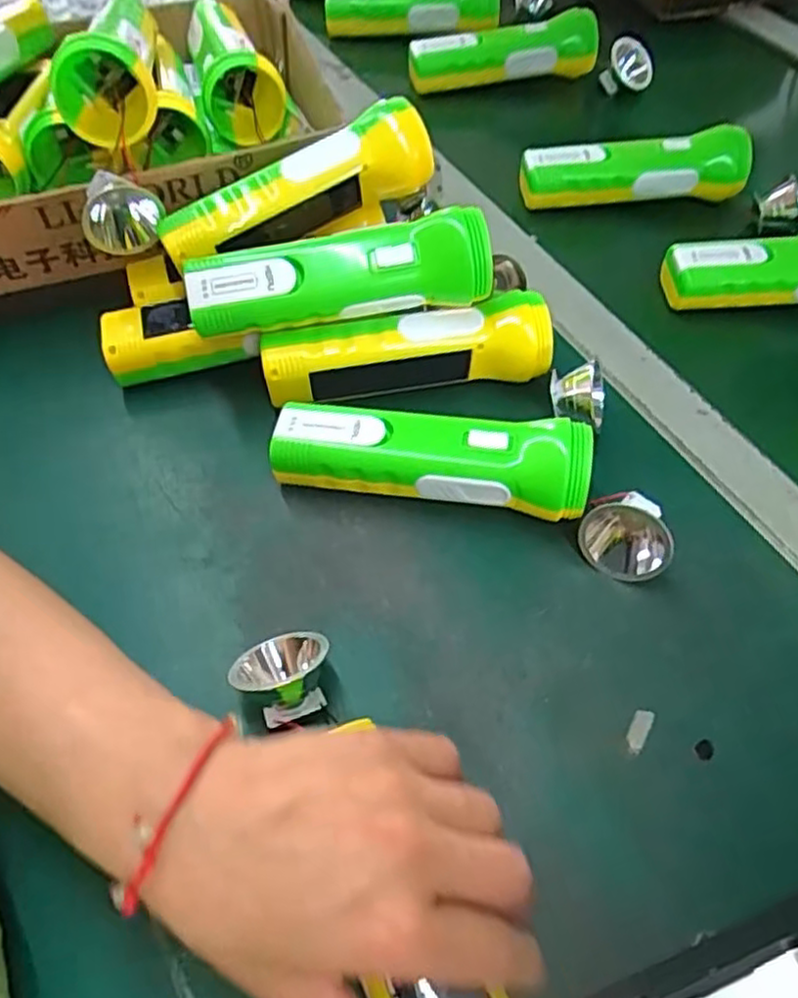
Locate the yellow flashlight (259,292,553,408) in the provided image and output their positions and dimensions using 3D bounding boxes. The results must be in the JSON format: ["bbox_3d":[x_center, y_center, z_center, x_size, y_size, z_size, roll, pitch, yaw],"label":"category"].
[{"bbox_3d":[0.005,-0.086,0.415,0.168,0.043,0.044,-8,56,-7],"label":"yellow flashlight"}]

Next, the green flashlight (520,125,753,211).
[{"bbox_3d":[0.187,-0.260,0.561,0.181,0.042,0.037,-3,56,-4],"label":"green flashlight"}]

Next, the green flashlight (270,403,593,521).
[{"bbox_3d":[0.015,-0.019,0.378,0.163,0.045,0.045,7,56,3],"label":"green flashlight"}]

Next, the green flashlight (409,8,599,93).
[{"bbox_3d":[0.097,-0.432,0.680,0.182,0.048,0.051,-8,56,-7],"label":"green flashlight"}]

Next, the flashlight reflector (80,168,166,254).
[{"bbox_3d":[-0.160,-0.163,0.407,0.044,0.035,0.036,-22,59,-16],"label":"flashlight reflector"}]

